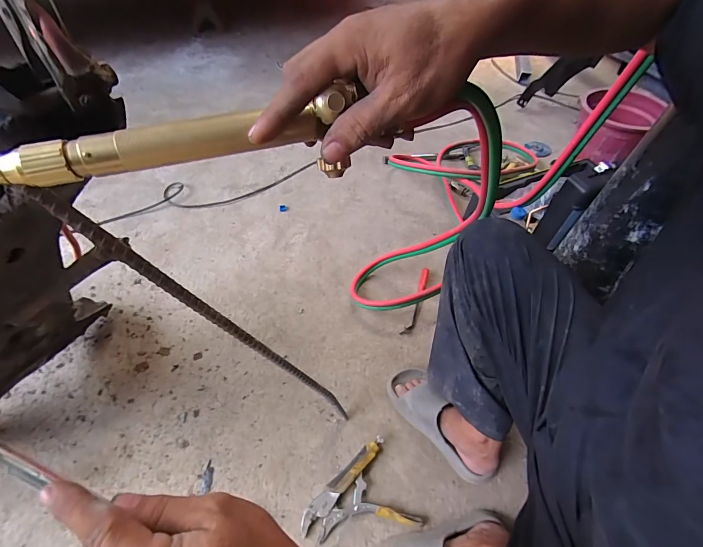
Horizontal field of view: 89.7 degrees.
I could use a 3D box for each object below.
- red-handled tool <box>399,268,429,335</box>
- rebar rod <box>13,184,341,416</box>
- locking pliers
[{"bbox_3d":[0.180,0.072,0.965,0.028,0.036,0.220,19,55,10],"label":"red-handled tool"},{"bbox_3d":[-0.132,0.106,0.501,0.015,0.622,0.017,-11,52,19],"label":"rebar rod"},{"bbox_3d":[0.003,0.437,0.675,0.202,0.030,0.156,-19,57,-16],"label":"locking pliers"}]

